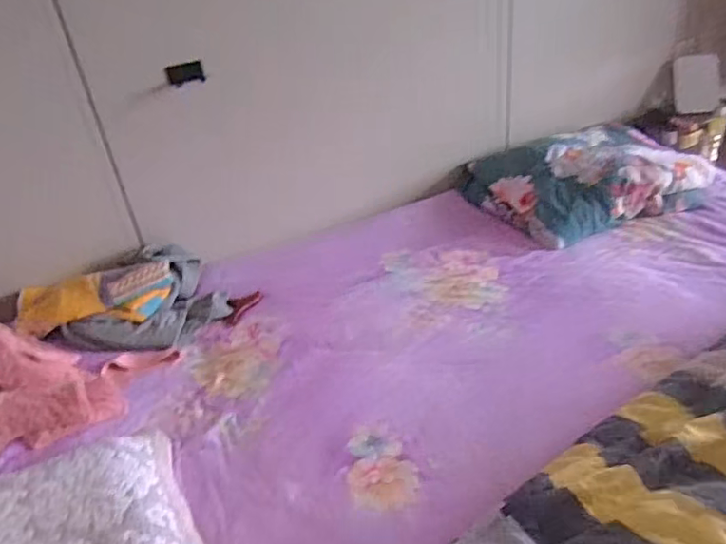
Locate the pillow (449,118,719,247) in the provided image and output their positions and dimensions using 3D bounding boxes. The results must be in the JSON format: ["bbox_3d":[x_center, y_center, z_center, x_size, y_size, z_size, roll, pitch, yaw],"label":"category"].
[{"bbox_3d":[0.660,-0.288,1.718,0.612,0.157,0.476,-14,32,-11],"label":"pillow"}]

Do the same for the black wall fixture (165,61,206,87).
[{"bbox_3d":[-0.442,-0.496,1.418,0.089,0.049,0.014,-18,33,-18],"label":"black wall fixture"}]

